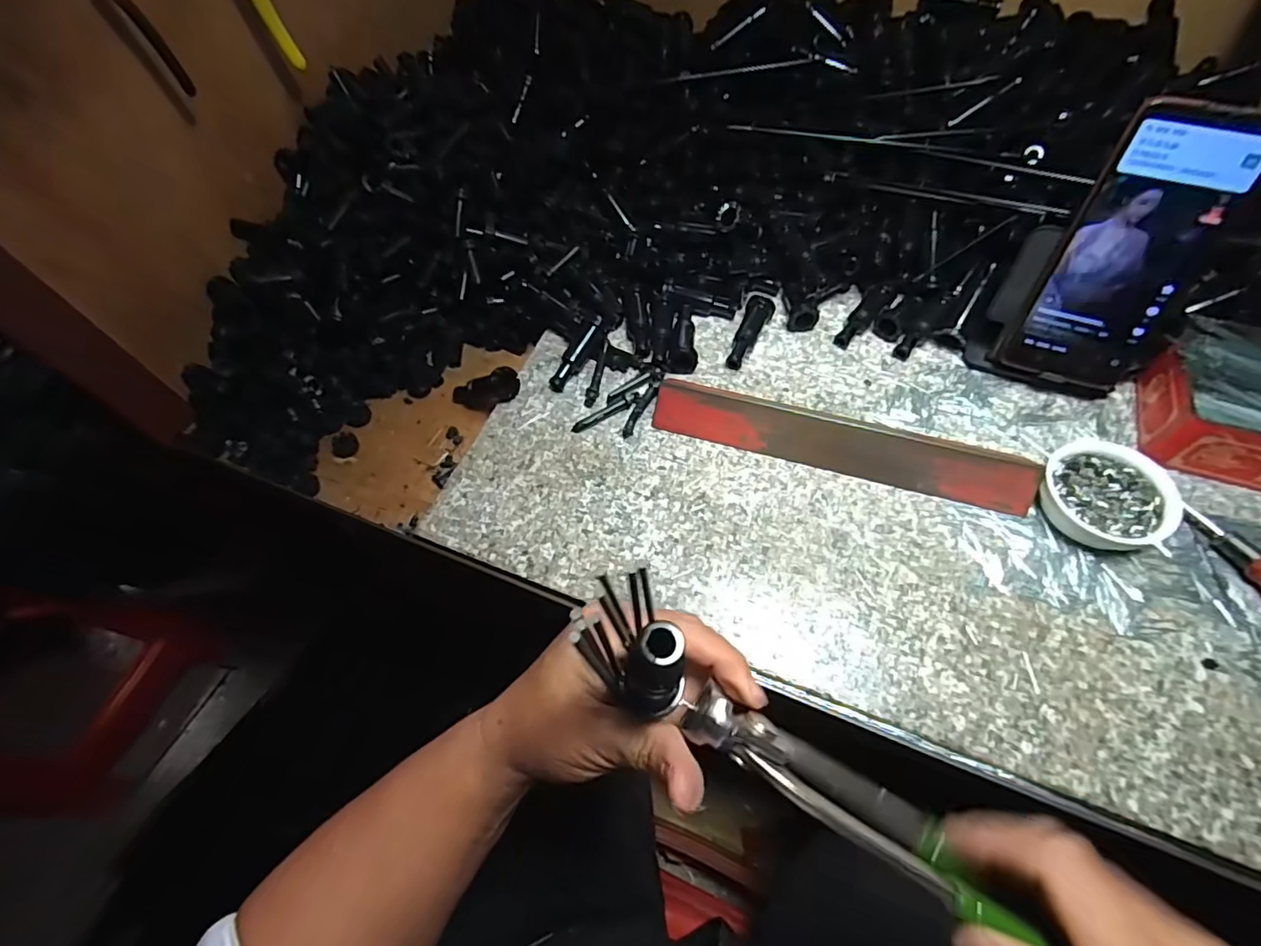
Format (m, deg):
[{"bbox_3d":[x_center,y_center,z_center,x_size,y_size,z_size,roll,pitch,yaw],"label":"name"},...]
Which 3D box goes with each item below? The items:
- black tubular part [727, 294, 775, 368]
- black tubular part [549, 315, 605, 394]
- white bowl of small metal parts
[{"bbox_3d":[0.097,-0.114,0.458,0.021,0.021,0.070,20,62,15],"label":"black tubular part"},{"bbox_3d":[-0.044,-0.098,0.452,0.011,0.011,0.070,30,86,20],"label":"black tubular part"},{"bbox_3d":[0.302,0.016,0.359,0.073,0.028,0.070,-2,59,3],"label":"white bowl of small metal parts"}]

